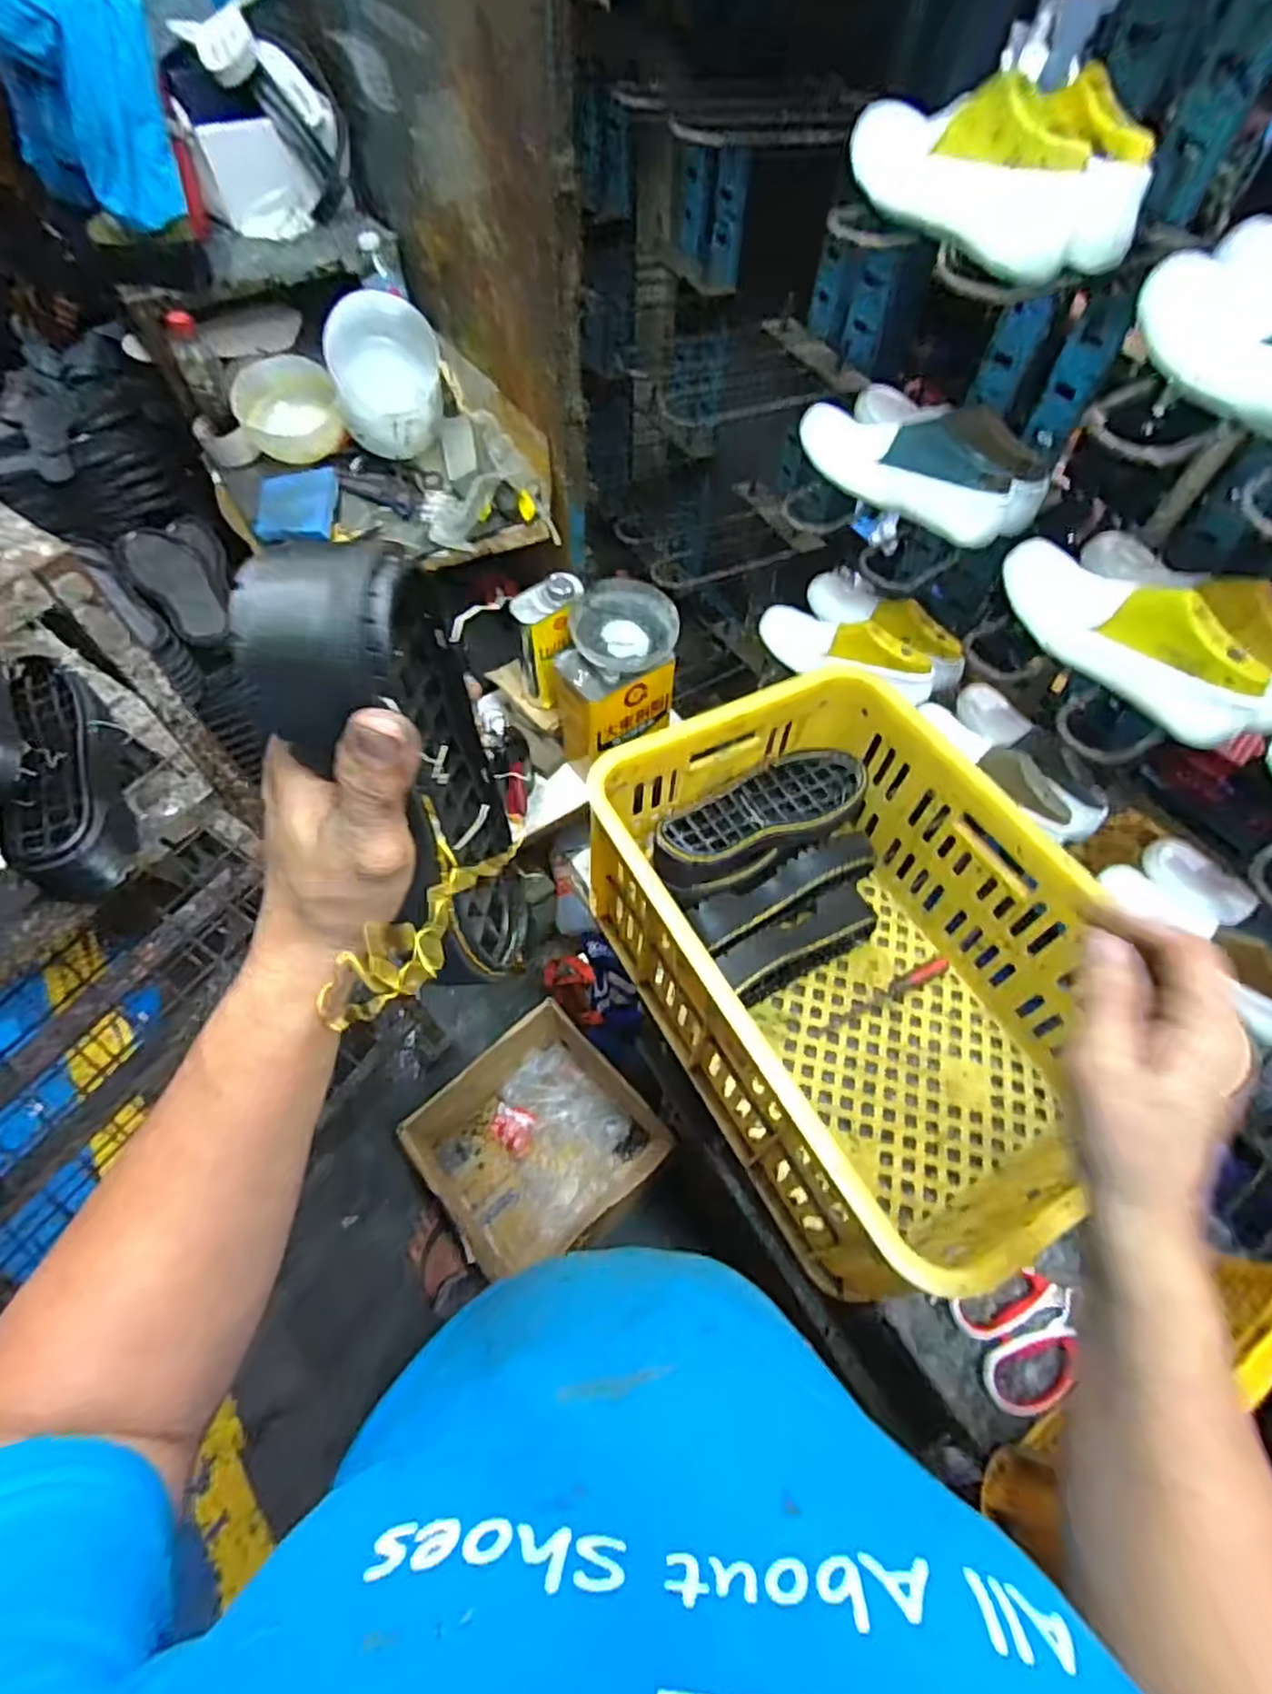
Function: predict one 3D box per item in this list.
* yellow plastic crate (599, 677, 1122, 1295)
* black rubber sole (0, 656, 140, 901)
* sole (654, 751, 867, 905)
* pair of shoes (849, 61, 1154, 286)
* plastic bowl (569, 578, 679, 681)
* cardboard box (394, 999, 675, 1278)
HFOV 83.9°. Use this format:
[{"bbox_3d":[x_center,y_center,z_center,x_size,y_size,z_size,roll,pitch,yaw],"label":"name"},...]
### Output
[{"bbox_3d":[0.205,0.094,0.703,0.352,0.242,0.500,-25,64,-16],"label":"yellow plastic crate"},{"bbox_3d":[-0.484,-0.070,0.605,0.076,0.050,0.247,-20,63,-13],"label":"black rubber sole"},{"bbox_3d":[0.143,-0.032,0.796,0.261,0.056,0.104,-25,64,-16],"label":"sole"},{"bbox_3d":[0.302,-0.572,0.584,0.127,0.083,0.239,-24,64,-15],"label":"pair of shoes"},{"bbox_3d":[-0.020,-0.324,1.038,0.151,0.044,0.147,1,60,-2],"label":"plastic bowl"},{"bbox_3d":[-0.171,0.528,1.267,0.354,0.209,0.333,-37,68,-21],"label":"cardboard box"}]

